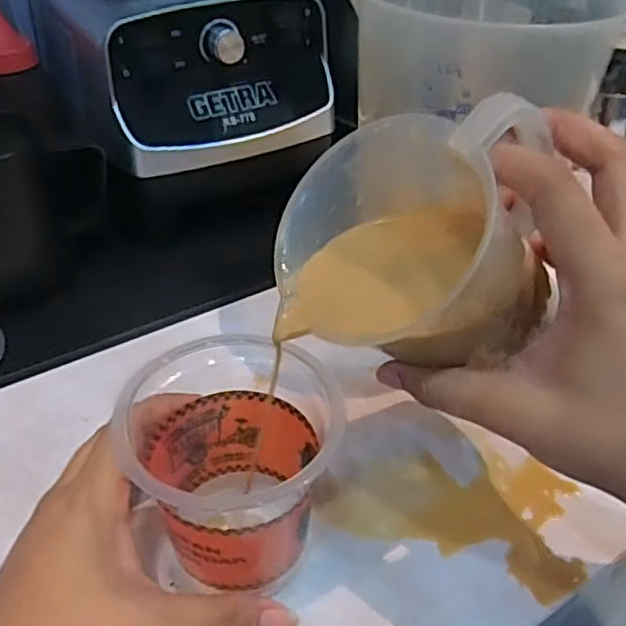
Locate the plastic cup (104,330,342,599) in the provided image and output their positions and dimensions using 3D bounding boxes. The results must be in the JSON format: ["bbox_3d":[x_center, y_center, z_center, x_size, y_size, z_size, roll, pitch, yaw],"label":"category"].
[{"bbox_3d":[-0.034,0.070,0.310,0.086,0.104,0.103,4,40,2],"label":"plastic cup"}]

